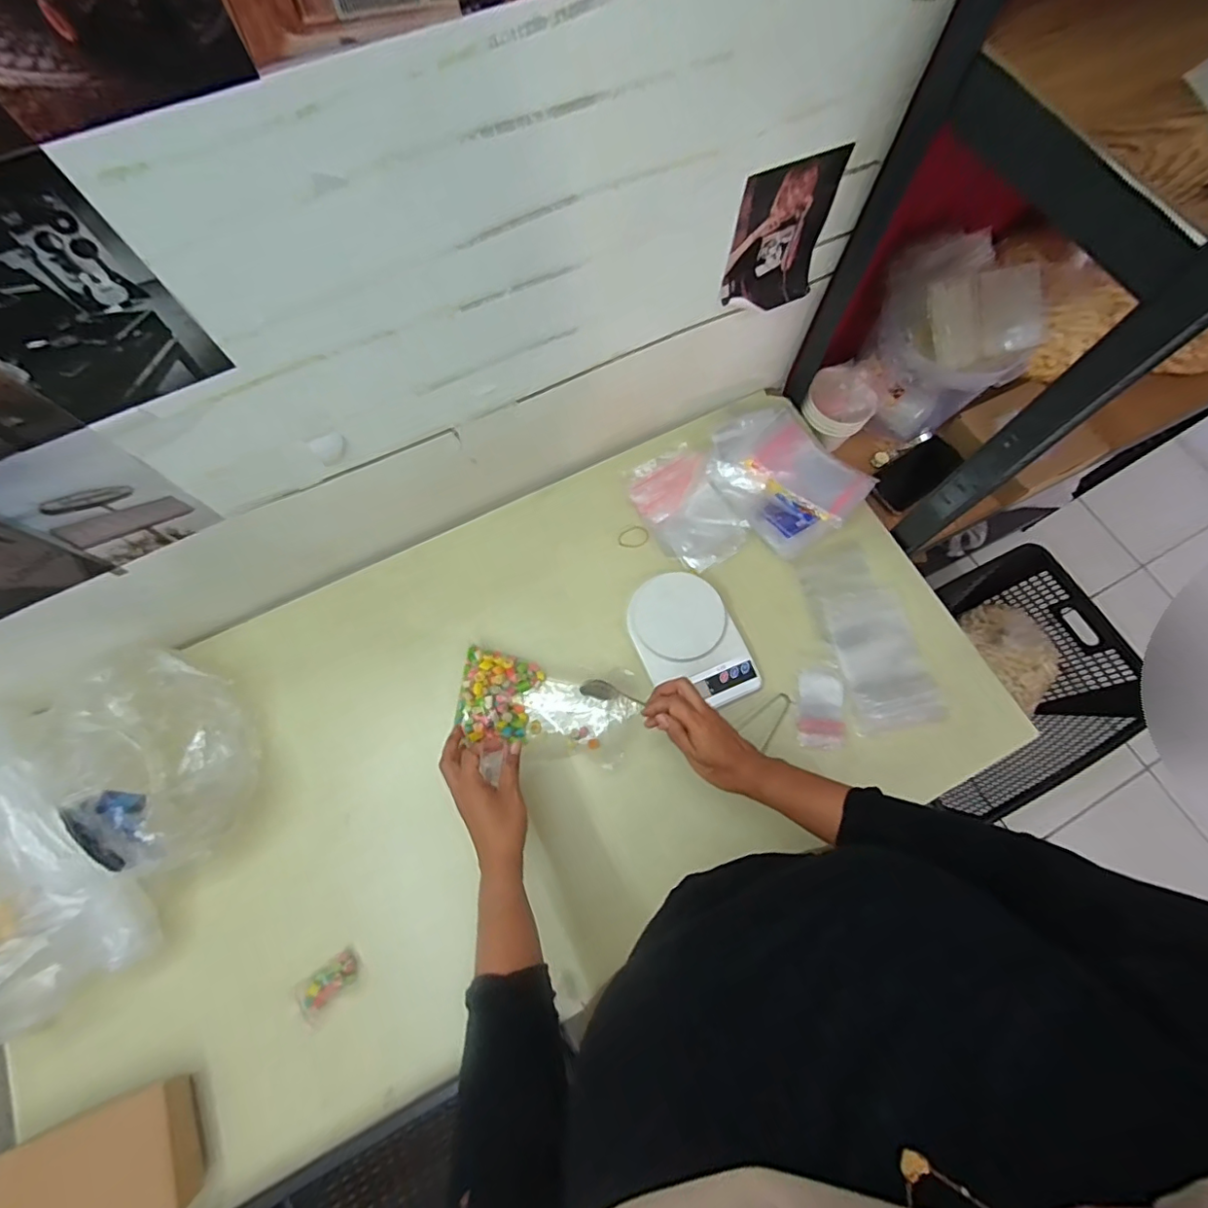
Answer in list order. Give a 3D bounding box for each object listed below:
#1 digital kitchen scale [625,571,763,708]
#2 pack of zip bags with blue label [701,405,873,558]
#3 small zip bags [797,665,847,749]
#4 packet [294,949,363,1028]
[{"bbox_3d":[0.108,0.048,0.698,0.124,0.027,0.179,-25,73,-7],"label":"digital kitchen scale"},{"bbox_3d":[0.246,-0.181,0.759,0.165,0.039,0.199,-39,76,-11],"label":"pack of zip bags with blue label"},{"bbox_3d":[0.271,0.130,0.681,0.057,0.004,0.098,4,72,2],"label":"small zip bags"},{"bbox_3d":[-0.298,0.413,0.588,0.068,0.021,0.039,-36,75,-10],"label":"packet"}]

